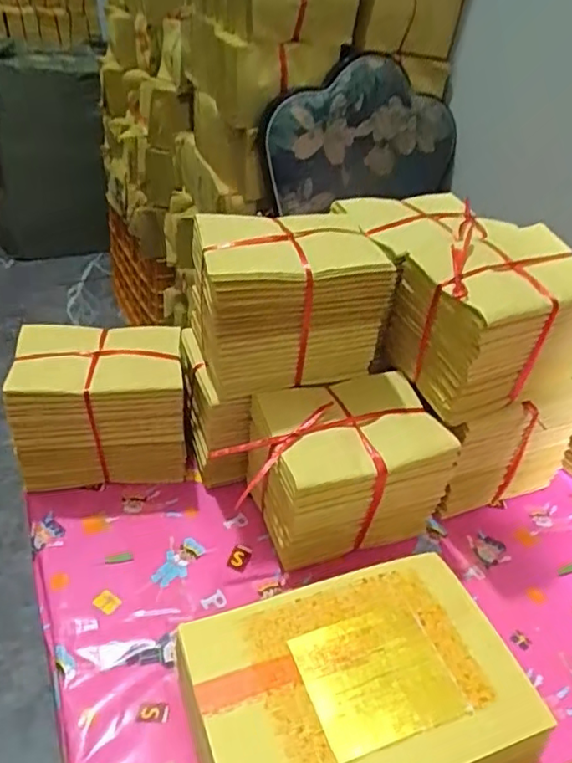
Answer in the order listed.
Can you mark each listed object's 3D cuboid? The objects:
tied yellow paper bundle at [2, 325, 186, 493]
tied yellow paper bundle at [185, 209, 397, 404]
[{"bbox_3d":[-0.192,0.023,0.630,0.163,0.132,0.108,-2,37,-11],"label":"tied yellow paper bundle"},{"bbox_3d":[0.001,-0.069,0.575,0.161,0.150,0.107,-6,38,-17],"label":"tied yellow paper bundle"}]

